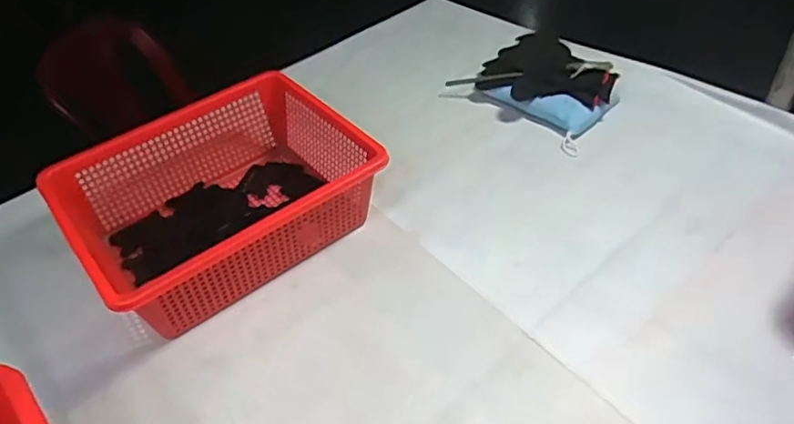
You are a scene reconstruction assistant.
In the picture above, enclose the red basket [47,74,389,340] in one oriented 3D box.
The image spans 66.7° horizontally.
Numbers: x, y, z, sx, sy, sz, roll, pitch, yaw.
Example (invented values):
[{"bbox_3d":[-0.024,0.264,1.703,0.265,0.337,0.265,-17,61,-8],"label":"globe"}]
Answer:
[{"bbox_3d":[-0.201,-0.020,0.659,0.307,0.101,0.257,-30,49,-24],"label":"red basket"}]

